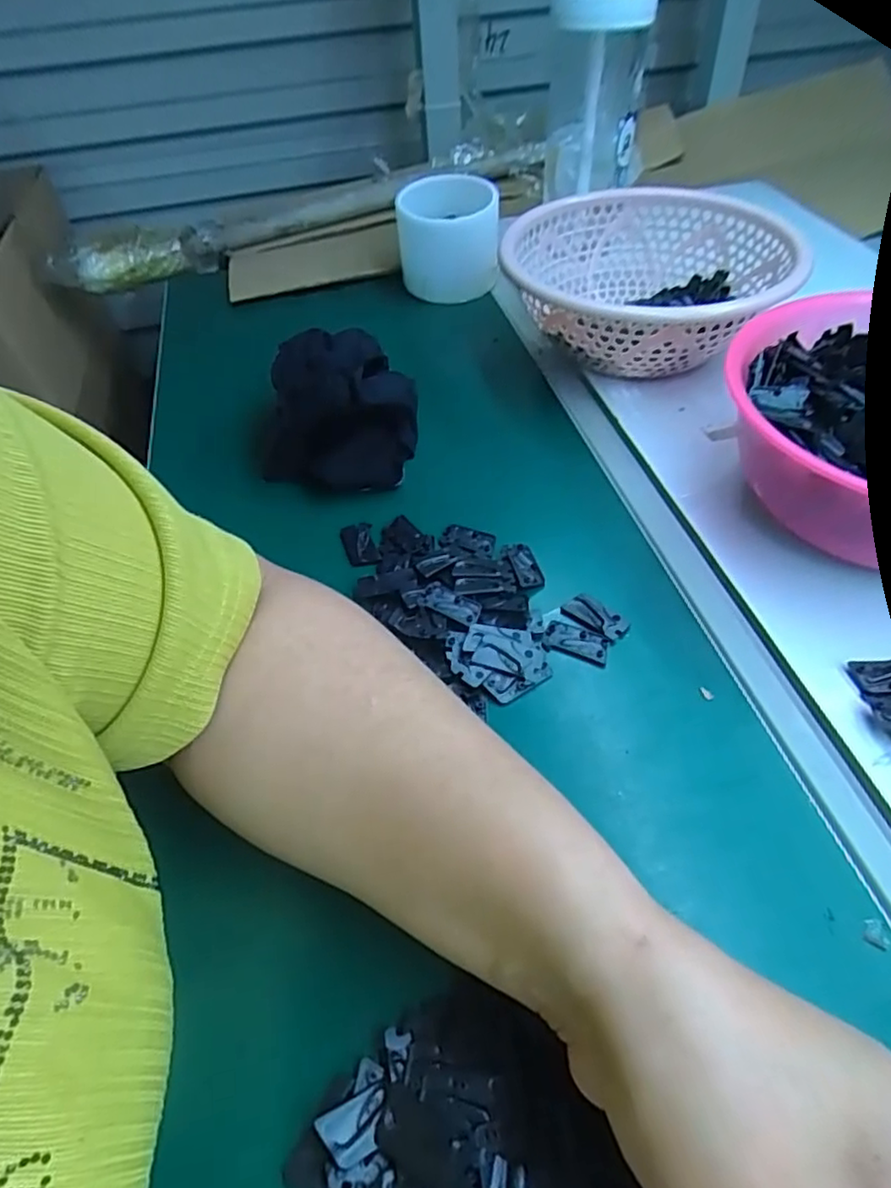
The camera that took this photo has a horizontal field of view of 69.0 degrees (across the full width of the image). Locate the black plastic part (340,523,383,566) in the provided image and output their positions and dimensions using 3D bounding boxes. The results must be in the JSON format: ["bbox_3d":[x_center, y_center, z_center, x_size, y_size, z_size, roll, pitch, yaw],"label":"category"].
[{"bbox_3d":[-0.051,-0.031,0.385,0.018,0.004,0.032,-15,51,-8],"label":"black plastic part"}]

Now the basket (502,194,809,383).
[{"bbox_3d":[0.144,-0.218,0.474,0.187,0.077,0.183,-2,50,2],"label":"basket"}]

